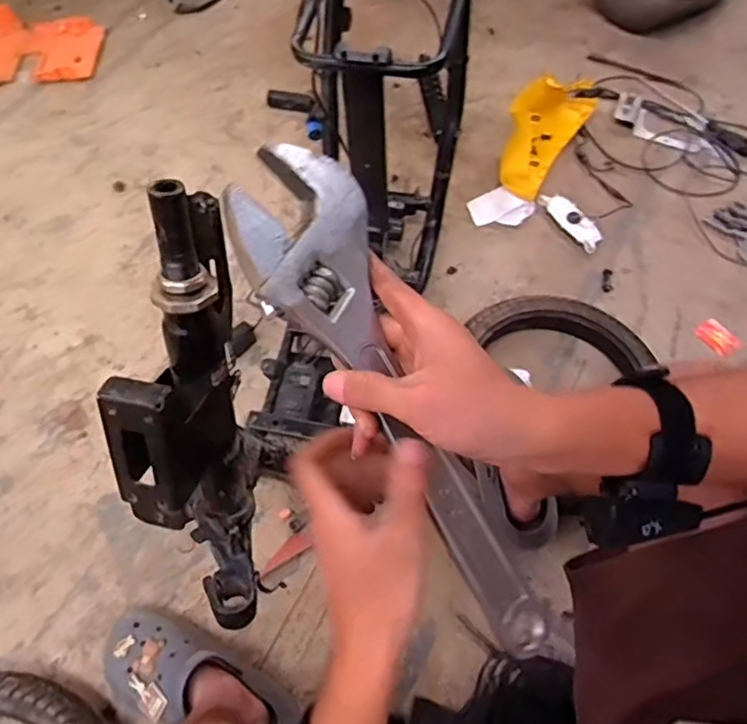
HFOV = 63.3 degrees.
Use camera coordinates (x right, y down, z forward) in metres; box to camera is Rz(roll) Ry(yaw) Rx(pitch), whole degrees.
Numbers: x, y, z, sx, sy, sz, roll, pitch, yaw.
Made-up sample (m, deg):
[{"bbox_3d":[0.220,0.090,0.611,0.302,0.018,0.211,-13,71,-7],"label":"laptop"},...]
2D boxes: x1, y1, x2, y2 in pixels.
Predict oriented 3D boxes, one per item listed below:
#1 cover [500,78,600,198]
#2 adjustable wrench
[{"bbox_3d":[0.344,-0.483,1.234,0.124,0.131,0.314,30,66,13],"label":"cover"},{"bbox_3d":[0.023,0.034,0.373,0.082,0.019,0.345,-34,103,-18],"label":"adjustable wrench"}]

